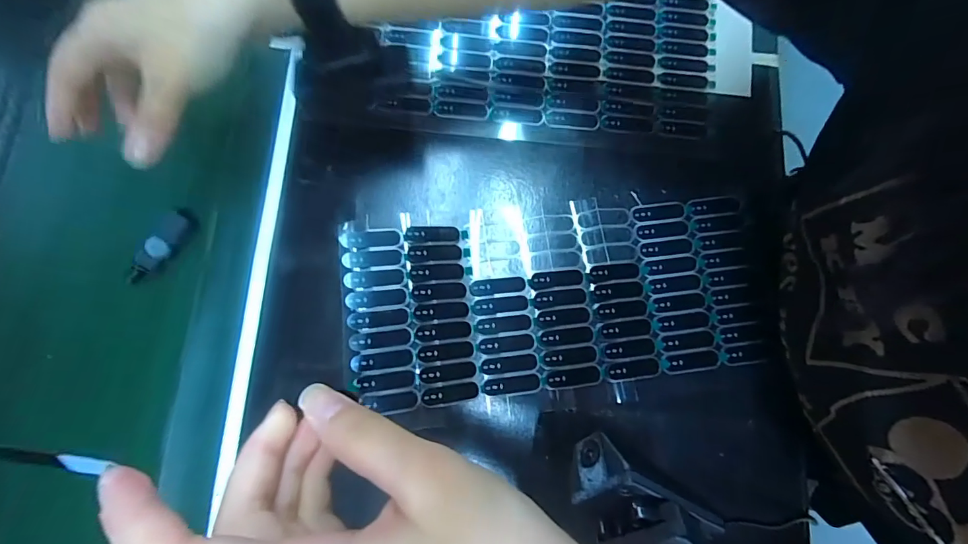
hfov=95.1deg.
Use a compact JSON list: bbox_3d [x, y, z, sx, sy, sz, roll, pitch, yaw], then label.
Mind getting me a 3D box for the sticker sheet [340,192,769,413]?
[{"bbox_3d":[0.052,0.013,0.294,0.275,0.022,0.124,-6,78,-2],"label":"sticker sheet"}]

